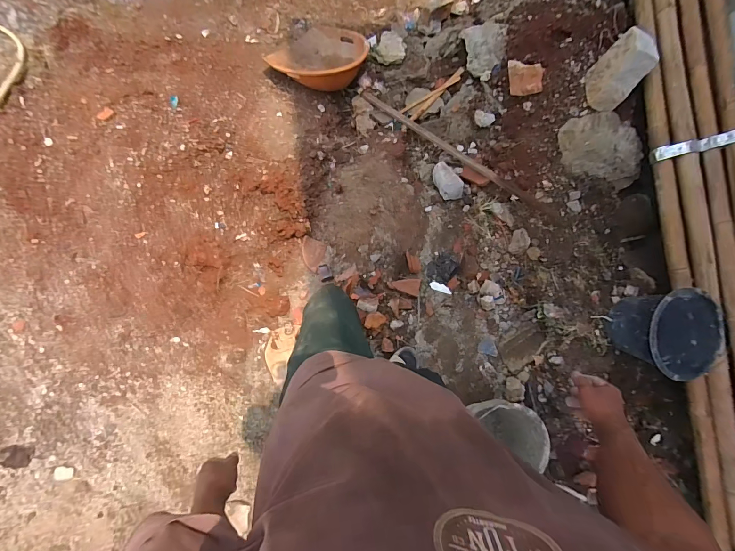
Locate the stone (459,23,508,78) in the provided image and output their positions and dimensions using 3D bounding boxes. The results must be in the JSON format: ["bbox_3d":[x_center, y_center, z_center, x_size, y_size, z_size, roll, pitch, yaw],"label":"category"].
[{"bbox_3d":[0.535,-1.010,1.579,0.188,0.097,0.234,0,87,24],"label":"stone"}]

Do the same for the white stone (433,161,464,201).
[{"bbox_3d":[0.327,-0.381,1.409,0.095,0.065,0.181,-35,72,21],"label":"white stone"}]

